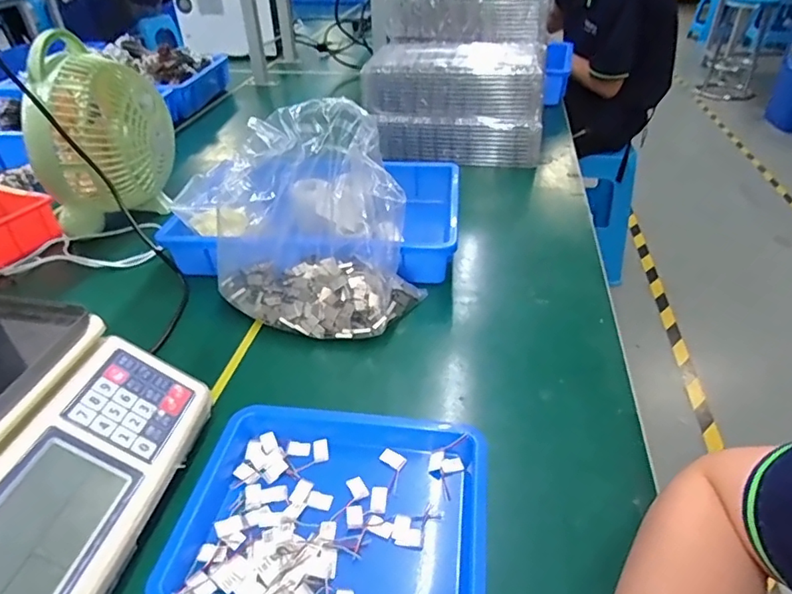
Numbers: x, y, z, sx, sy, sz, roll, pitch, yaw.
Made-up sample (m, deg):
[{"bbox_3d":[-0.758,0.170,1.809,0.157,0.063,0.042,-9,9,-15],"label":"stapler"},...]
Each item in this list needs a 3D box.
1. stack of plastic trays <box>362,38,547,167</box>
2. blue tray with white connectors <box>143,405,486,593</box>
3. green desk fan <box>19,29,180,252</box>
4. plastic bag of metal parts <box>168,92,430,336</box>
[{"bbox_3d":[0.108,-0.360,0.948,0.298,0.160,0.198,6,37,9],"label":"stack of plastic trays"},{"bbox_3d":[-0.048,0.159,0.390,0.226,0.030,0.177,5,37,9],"label":"blue tray with white connectors"},{"bbox_3d":[-0.399,-0.208,0.718,0.122,0.203,0.176,3,37,6],"label":"green desk fan"},{"bbox_3d":[-0.091,-0.083,0.538,0.222,0.212,0.119,-1,34,0],"label":"plastic bag of metal parts"}]

